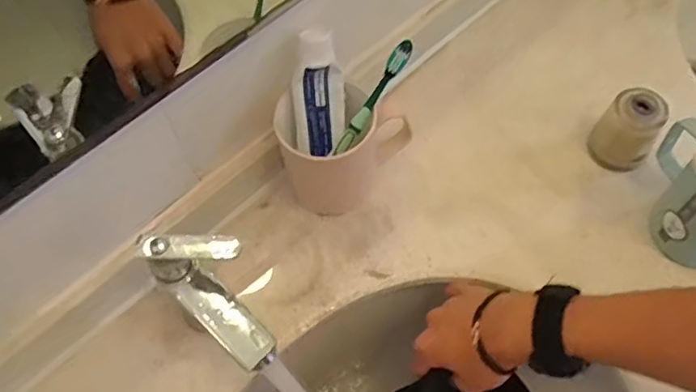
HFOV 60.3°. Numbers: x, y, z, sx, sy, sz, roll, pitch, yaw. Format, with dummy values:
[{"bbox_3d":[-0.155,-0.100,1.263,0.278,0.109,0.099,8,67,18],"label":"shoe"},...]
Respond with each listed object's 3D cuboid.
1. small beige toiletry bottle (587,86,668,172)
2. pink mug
[{"bbox_3d":[0.259,-0.060,0.555,0.050,0.067,0.046,-1,62,2],"label":"small beige toiletry bottle"},{"bbox_3d":[-0.008,-0.048,0.545,0.102,0.101,0.076,-38,67,-17],"label":"pink mug"}]

